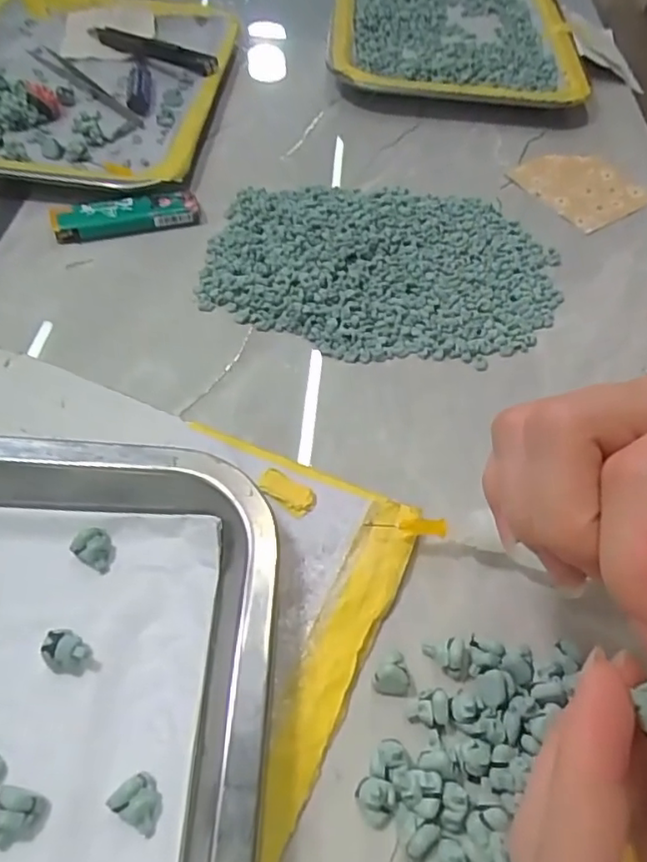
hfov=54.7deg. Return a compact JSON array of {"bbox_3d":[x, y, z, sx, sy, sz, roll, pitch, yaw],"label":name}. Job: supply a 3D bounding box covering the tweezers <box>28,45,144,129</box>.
[{"bbox_3d":[-0.165,-0.243,0.436,0.015,0.005,0.134,-36,62,-27],"label":"tweezers"}]

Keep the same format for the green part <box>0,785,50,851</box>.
[{"bbox_3d":[-0.086,0.109,0.177,0.012,0.011,0.015,2,52,-2],"label":"green part"}]

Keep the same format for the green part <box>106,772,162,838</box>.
[{"bbox_3d":[-0.053,0.107,0.182,0.016,0.009,0.012,27,55,16],"label":"green part"}]

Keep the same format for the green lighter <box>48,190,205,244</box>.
[{"bbox_3d":[-0.112,-0.122,0.355,0.080,0.013,0.021,-11,54,-13],"label":"green lighter"}]

